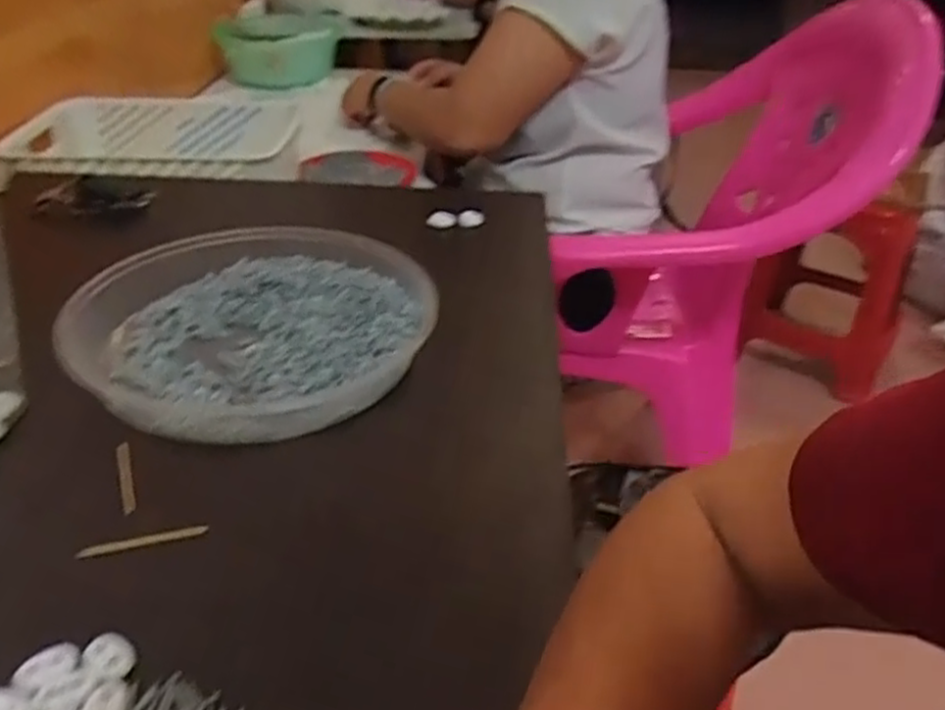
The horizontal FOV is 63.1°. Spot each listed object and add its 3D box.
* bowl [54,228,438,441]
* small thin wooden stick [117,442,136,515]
[{"bbox_3d":[-0.145,-0.031,0.530,0.229,0.039,0.233,1,33,-1],"label":"bowl"},{"bbox_3d":[-0.188,0.066,0.417,0.007,0.006,0.057,-13,36,-20],"label":"small thin wooden stick"}]

